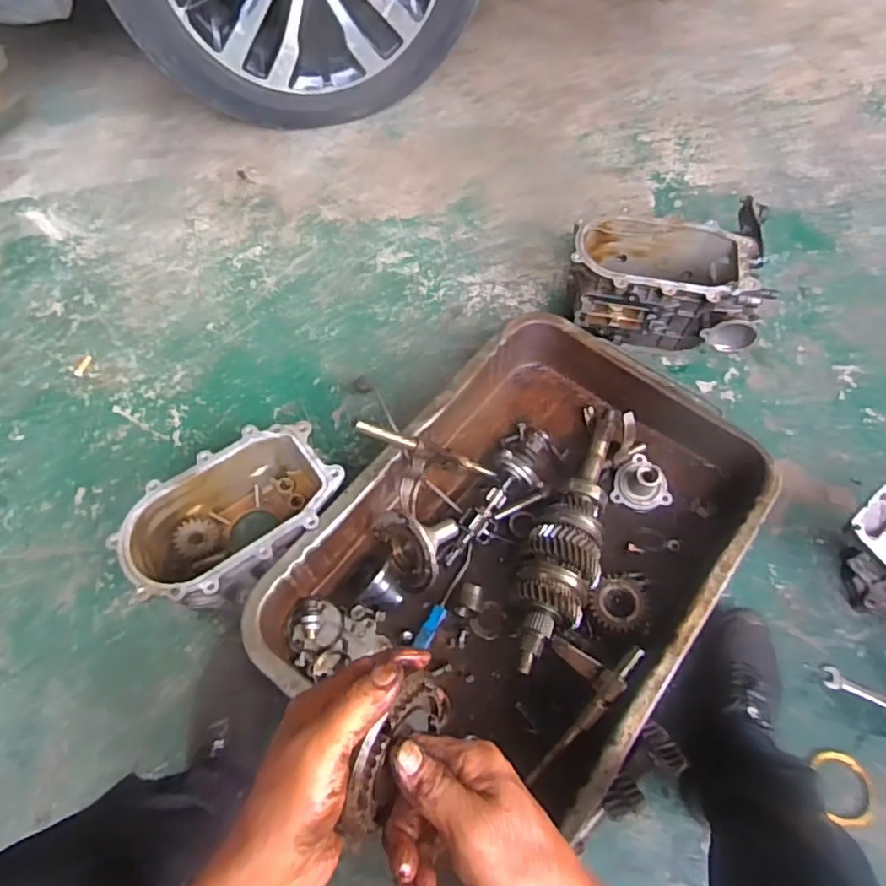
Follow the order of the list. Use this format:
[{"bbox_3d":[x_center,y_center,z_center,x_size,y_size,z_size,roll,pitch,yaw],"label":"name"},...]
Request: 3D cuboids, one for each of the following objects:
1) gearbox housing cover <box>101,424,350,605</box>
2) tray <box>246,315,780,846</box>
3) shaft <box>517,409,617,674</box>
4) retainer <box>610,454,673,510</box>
[{"bbox_3d":[-0.269,0.107,0.837,0.272,0.129,0.164,-34,68,-18],"label":"gearbox housing cover"},{"bbox_3d":[0.117,0.135,0.841,0.452,0.117,0.625,35,66,16],"label":"tray"},{"bbox_3d":[0.174,0.115,0.854,0.098,0.103,0.402,18,63,8],"label":"shaft"},{"bbox_3d":[0.296,0.059,0.911,0.080,0.064,0.083,1,62,-1],"label":"retainer"}]

